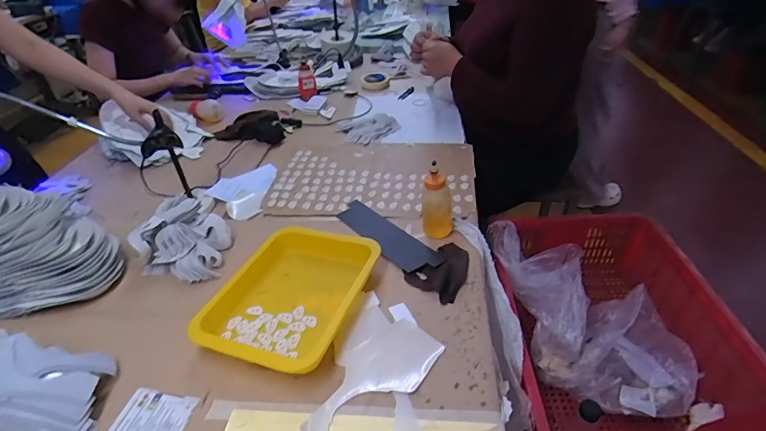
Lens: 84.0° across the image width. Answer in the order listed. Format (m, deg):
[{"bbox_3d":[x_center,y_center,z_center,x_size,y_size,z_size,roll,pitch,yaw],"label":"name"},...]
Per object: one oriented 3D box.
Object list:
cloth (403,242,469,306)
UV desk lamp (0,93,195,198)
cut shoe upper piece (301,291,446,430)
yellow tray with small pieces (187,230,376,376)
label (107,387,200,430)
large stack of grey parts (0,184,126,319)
[{"bbox_3d":[0.102,0.086,0.686,0.088,0.025,0.114,27,46,35],"label":"cloth"},{"bbox_3d":[-0.608,-0.132,0.830,0.447,0.242,0.083,-2,36,2],"label":"UV desk lamp"},{"bbox_3d":[-0.006,0.191,0.544,0.136,0.018,0.215,10,39,18],"label":"cut shoe upper piece"},{"bbox_3d":[-0.135,0.115,0.634,0.194,0.046,0.258,12,39,20],"label":"yellow tray with small pieces"},{"bbox_3d":[-0.278,0.245,0.508,0.085,0.004,0.075,4,37,10],"label":"label"},{"bbox_3d":[-0.616,0.052,0.707,0.346,0.097,0.210,4,38,10],"label":"large stack of grey parts"}]

